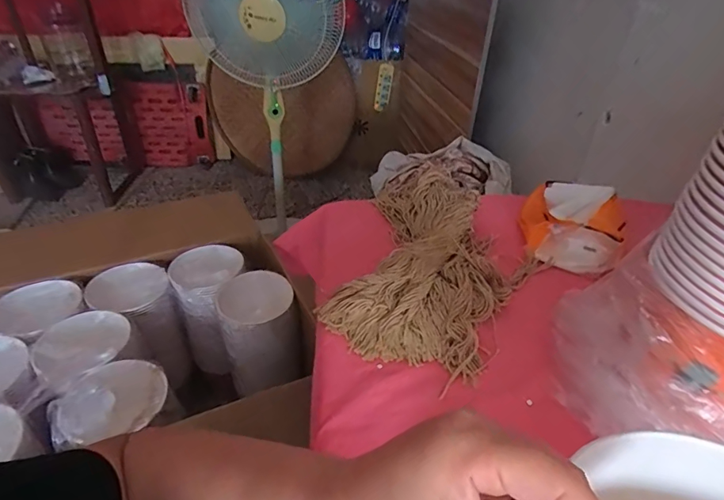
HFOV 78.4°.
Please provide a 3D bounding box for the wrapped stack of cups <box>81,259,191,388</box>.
[{"bbox_3d":[-0.500,0.194,1.034,0.145,0.285,0.151,29,44,33],"label":"wrapped stack of cups"}]

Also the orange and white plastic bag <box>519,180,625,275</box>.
[{"bbox_3d":[0.281,-0.043,0.599,0.115,0.079,0.136,10,37,13],"label":"orange and white plastic bag"}]

